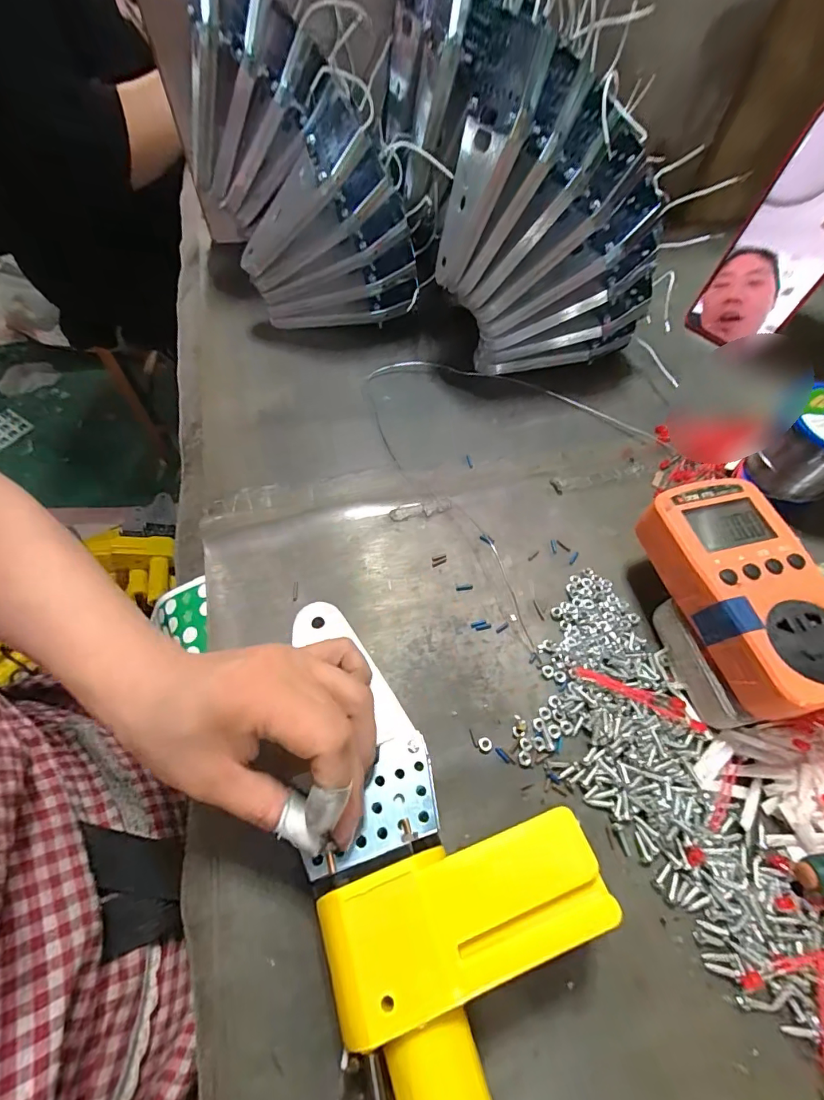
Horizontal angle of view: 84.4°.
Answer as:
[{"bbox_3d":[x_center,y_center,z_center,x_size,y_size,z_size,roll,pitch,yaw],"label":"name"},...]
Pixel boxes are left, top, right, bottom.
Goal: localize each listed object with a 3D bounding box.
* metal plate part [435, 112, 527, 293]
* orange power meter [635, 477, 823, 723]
[{"bbox_3d":[0.040,-0.230,0.310,0.009,0.094,0.064,-9,43,-29],"label":"metal plate part"},{"bbox_3d":[0.183,0.021,0.247,0.063,0.030,0.126,-13,63,-8],"label":"orange power meter"}]

